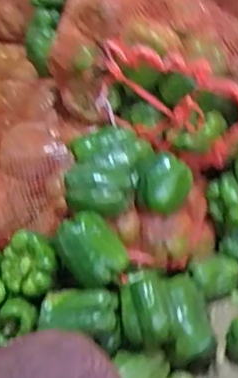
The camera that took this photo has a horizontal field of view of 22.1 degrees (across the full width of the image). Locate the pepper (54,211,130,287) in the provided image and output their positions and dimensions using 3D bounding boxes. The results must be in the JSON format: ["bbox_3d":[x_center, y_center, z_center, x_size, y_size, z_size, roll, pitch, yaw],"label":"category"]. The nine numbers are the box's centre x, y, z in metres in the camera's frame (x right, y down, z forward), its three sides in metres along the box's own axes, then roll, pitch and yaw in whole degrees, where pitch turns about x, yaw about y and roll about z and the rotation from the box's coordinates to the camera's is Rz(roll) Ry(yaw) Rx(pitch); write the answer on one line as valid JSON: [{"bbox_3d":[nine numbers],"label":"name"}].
[{"bbox_3d":[-0.041,0.085,0.855,0.079,0.100,0.064,-26,0,-31],"label":"pepper"}]

